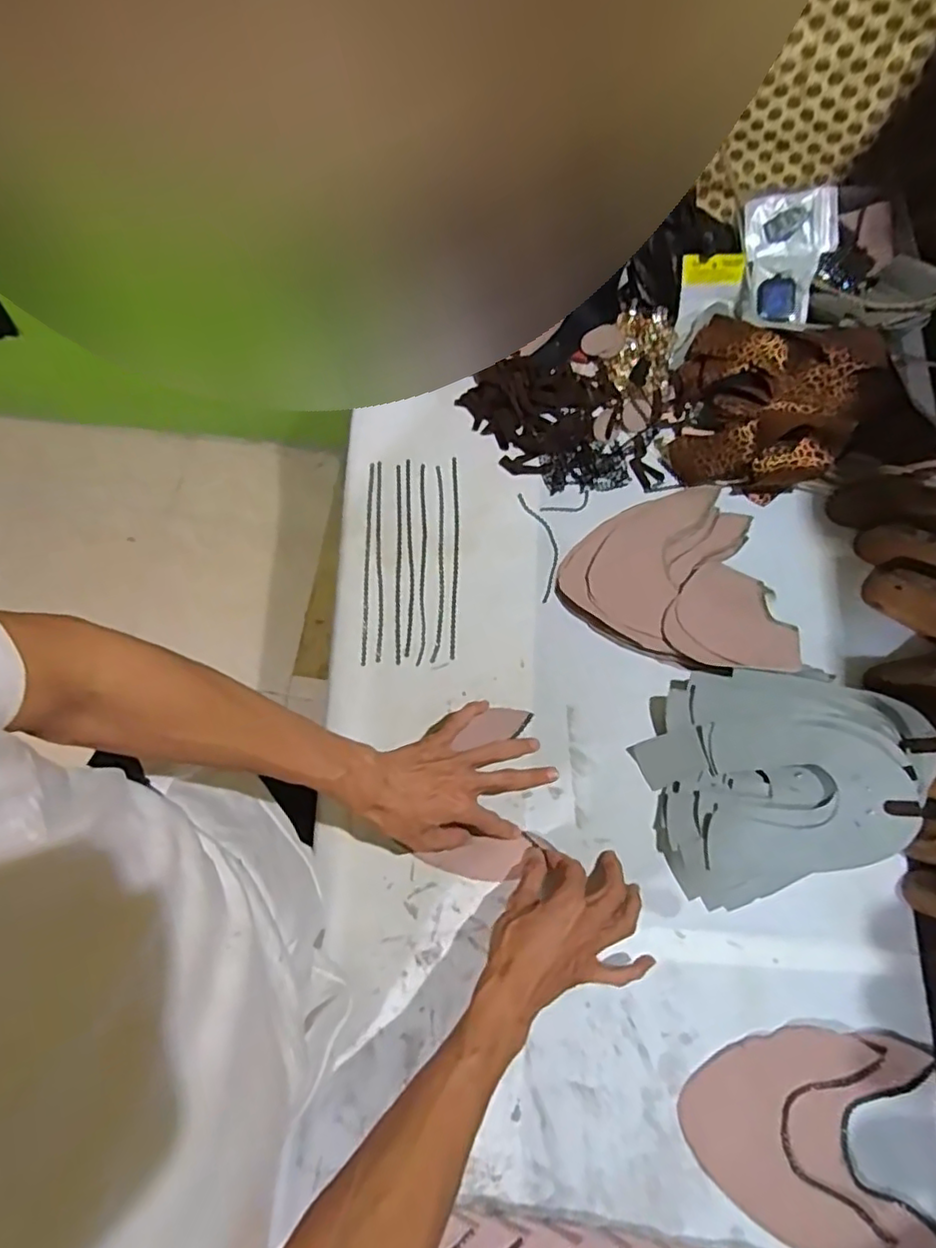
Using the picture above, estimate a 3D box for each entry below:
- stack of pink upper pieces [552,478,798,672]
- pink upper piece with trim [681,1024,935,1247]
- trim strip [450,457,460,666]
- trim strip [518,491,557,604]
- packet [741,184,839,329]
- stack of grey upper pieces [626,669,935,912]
[{"bbox_3d":[0.214,-0.036,0.647,0.208,0.032,0.206,-13,74,-1],"label":"stack of pink upper pieces"},{"bbox_3d":[0.297,0.447,0.528,0.204,0.006,0.167,3,73,4],"label":"pink upper piece with trim"},{"bbox_3d":[-0.014,-0.077,0.681,0.009,0.007,0.237,0,74,2],"label":"trim strip"},{"bbox_3d":[0.084,-0.089,0.681,0.029,0.004,0.132,-10,74,-1],"label":"trim strip"},{"bbox_3d":[0.372,-0.417,0.697,0.099,0.028,0.160,2,93,11],"label":"packet"},{"bbox_3d":[0.290,0.129,0.568,0.251,0.091,0.202,-25,75,-5],"label":"stack of grey upper pieces"}]

